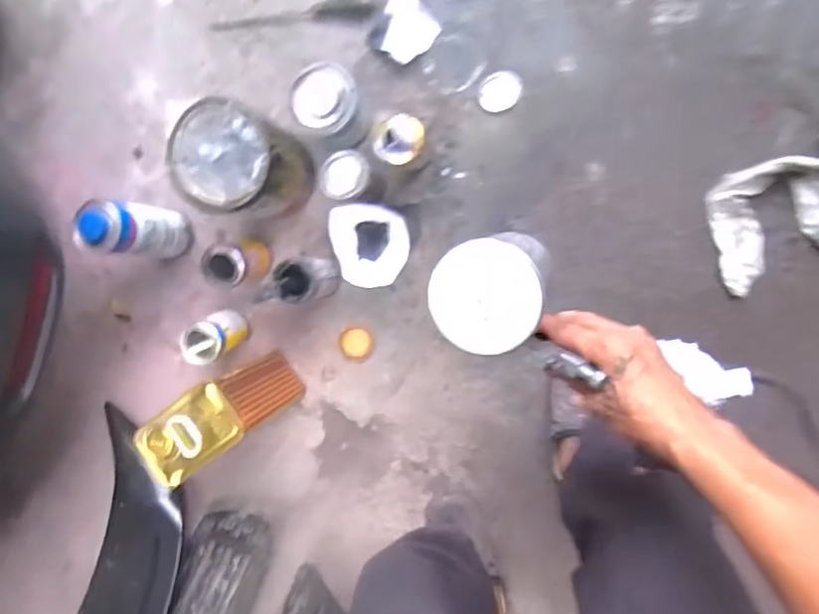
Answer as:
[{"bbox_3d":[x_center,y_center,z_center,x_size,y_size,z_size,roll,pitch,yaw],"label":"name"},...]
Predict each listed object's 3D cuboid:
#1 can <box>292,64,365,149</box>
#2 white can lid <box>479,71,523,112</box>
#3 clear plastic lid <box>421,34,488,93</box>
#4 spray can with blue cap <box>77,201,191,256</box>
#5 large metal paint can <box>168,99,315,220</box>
[{"bbox_3d":[-0.123,-0.325,0.932,0.094,0.143,0.094,1,97,9],"label":"can"},{"bbox_3d":[0.153,-0.361,0.951,0.067,0.013,0.065,1,97,9],"label":"white can lid"},{"bbox_3d":[0.074,-0.409,0.955,0.093,0.011,0.087,1,97,9],"label":"clear plastic lid"},{"bbox_3d":[-0.458,-0.132,0.967,0.082,0.215,0.083,1,97,9],"label":"spray can with blue cap"},{"bbox_3d":[-0.266,-0.221,0.908,0.161,0.194,0.151,1,97,9],"label":"large metal paint can"}]

